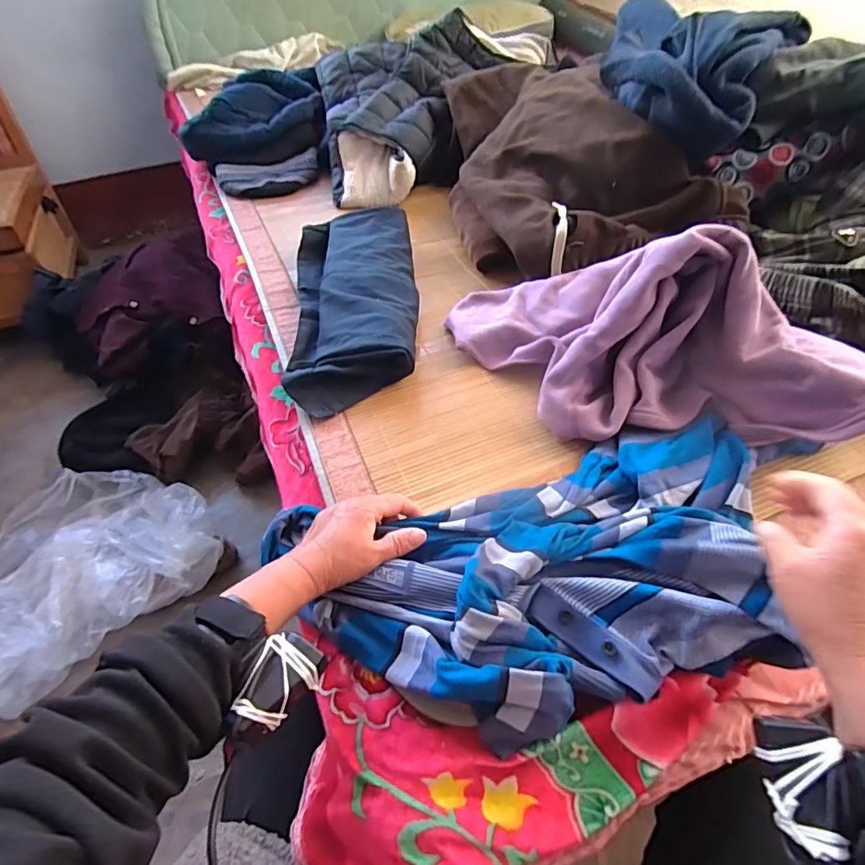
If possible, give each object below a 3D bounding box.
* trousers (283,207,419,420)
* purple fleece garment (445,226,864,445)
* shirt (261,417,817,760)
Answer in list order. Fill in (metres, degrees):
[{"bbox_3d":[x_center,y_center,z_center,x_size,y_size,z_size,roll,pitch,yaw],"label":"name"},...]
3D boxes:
[{"bbox_3d":[-0.106,-0.200,0.716,0.174,0.051,0.415,-7,49,-4],"label":"trousers"},{"bbox_3d":[0.228,-0.126,0.554,0.408,0.159,0.244,6,49,8],"label":"purple fleece garment"},{"bbox_3d":[0.096,0.108,0.433,0.439,0.068,0.237,-11,49,-7],"label":"shirt"}]

